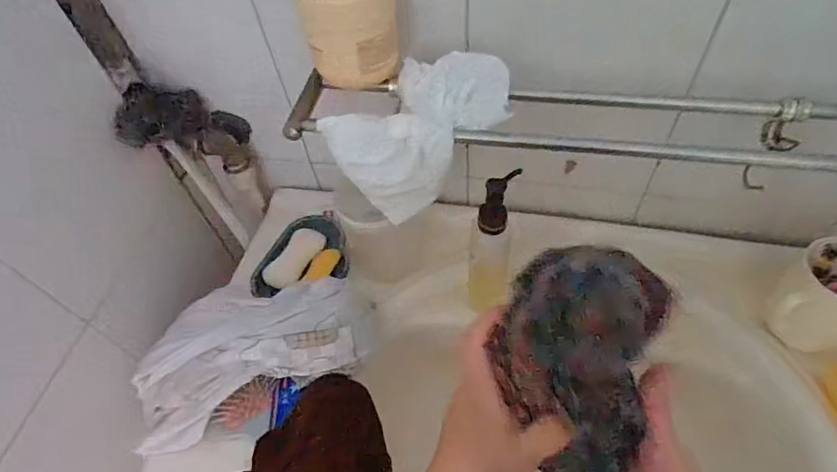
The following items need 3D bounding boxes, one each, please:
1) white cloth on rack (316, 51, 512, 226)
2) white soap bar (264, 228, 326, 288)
[{"bbox_3d":[0.000,-0.080,0.446,0.148,0.119,0.091,4,54,8],"label":"white cloth on rack"},{"bbox_3d":[-0.145,0.027,0.597,0.037,0.018,0.087,18,57,18],"label":"white soap bar"}]

